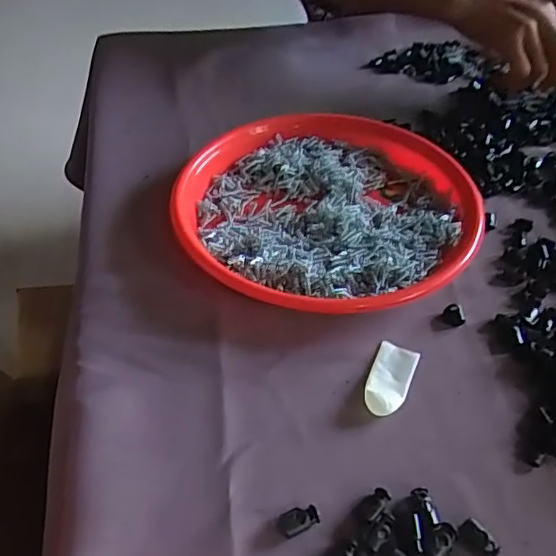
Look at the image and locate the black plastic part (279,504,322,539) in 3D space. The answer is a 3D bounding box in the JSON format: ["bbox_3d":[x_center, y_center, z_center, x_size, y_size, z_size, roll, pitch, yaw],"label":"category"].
[{"bbox_3d":[0.011,0.128,0.305,0.021,0.006,0.013,-14,47,-12],"label":"black plastic part"}]

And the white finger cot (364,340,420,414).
[{"bbox_3d":[0.071,0.063,0.366,0.026,0.008,0.054,18,49,17],"label":"white finger cot"}]

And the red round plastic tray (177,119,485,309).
[{"bbox_3d":[0.041,-0.059,0.469,0.229,0.032,0.227,0,46,0],"label":"red round plastic tray"}]

